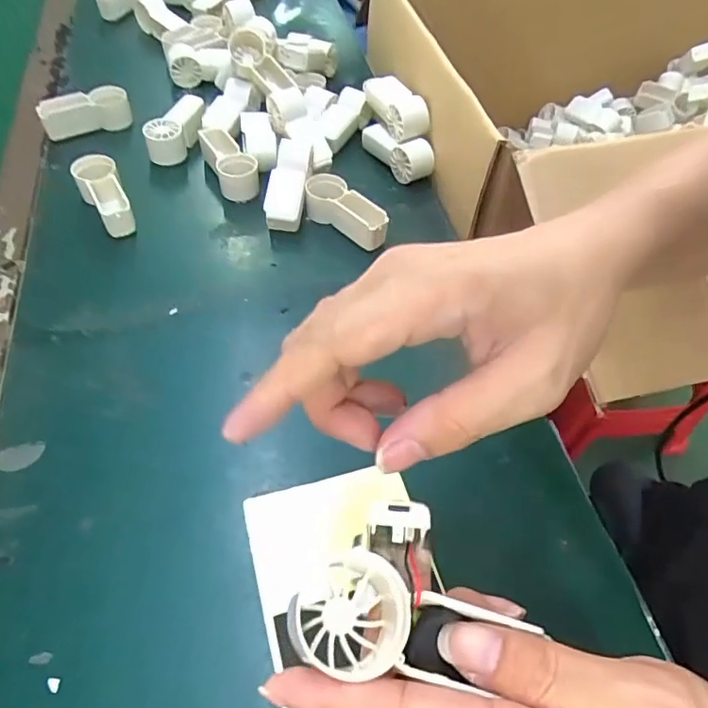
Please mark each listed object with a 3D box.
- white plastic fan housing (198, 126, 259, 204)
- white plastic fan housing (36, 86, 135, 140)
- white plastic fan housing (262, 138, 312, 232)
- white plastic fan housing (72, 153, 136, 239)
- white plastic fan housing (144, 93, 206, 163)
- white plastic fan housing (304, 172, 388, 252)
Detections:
[{"bbox_3d":[-0.128,-0.196,0.555,0.037,0.036,0.088,-21,57,-17],"label":"white plastic fan housing"},{"bbox_3d":[-0.290,-0.259,0.588,0.091,0.041,0.031,-27,60,-22],"label":"white plastic fan housing"},{"bbox_3d":[-0.062,-0.169,0.523,0.035,0.025,0.102,7,72,1],"label":"white plastic fan housing"},{"bbox_3d":[-0.234,-0.148,0.508,0.038,0.034,0.088,-23,58,-19],"label":"white plastic fan housing"},{"bbox_3d":[-0.188,-0.240,0.583,0.038,0.037,0.091,21,55,12],"label":"white plastic fan housing"},{"bbox_3d":[-0.008,-0.134,0.514,0.039,0.034,0.094,-32,61,-23],"label":"white plastic fan housing"}]

